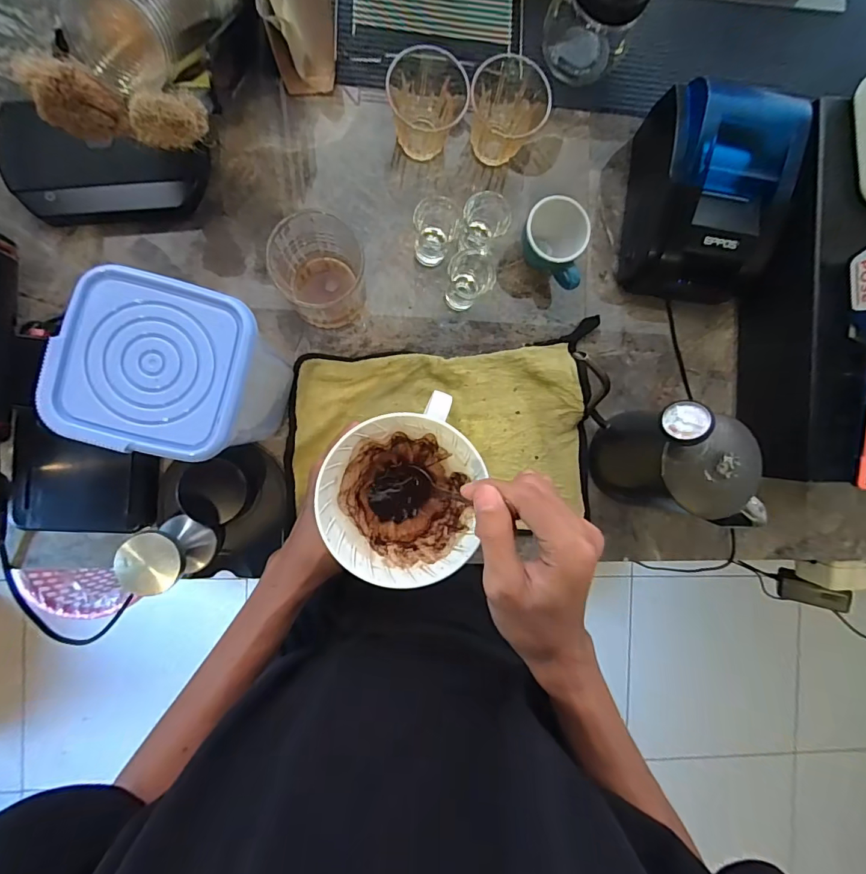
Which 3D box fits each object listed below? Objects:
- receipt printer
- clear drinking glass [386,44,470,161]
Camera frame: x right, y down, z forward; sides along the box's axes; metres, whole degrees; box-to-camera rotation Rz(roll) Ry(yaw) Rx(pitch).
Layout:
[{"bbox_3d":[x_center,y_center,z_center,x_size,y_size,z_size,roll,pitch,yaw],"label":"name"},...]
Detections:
[{"bbox_3d":[0.278,-0.242,0.455,0.132,0.099,0.178,1,89,-7],"label":"receipt printer"},{"bbox_3d":[-0.008,-0.325,0.441,0.071,0.085,0.066,-4,91,-7],"label":"clear drinking glass"}]

